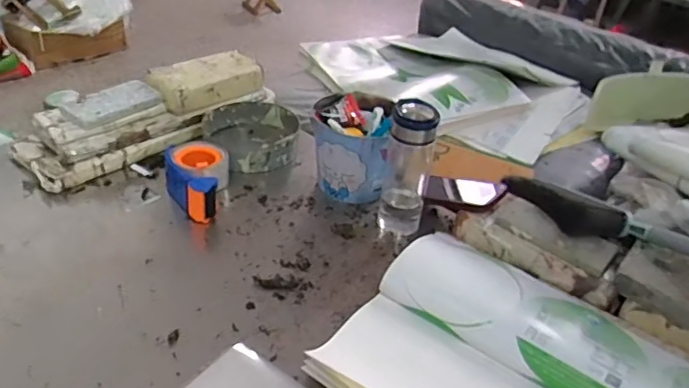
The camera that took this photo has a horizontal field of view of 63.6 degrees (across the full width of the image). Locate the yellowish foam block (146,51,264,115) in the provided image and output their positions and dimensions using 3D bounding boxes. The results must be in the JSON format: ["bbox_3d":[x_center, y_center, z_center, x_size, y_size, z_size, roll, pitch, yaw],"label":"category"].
[{"bbox_3d":[-0.259,-0.215,1.051,0.203,0.056,0.101,-25,46,-37],"label":"yellowish foam block"}]

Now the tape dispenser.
[{"bbox_3d":[-0.231,-0.023,0.877,0.097,0.059,0.154,-3,36,-14],"label":"tape dispenser"}]

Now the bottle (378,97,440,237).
[{"bbox_3d":[0.092,-0.035,0.820,0.068,0.200,0.084,11,36,7],"label":"bottle"}]

